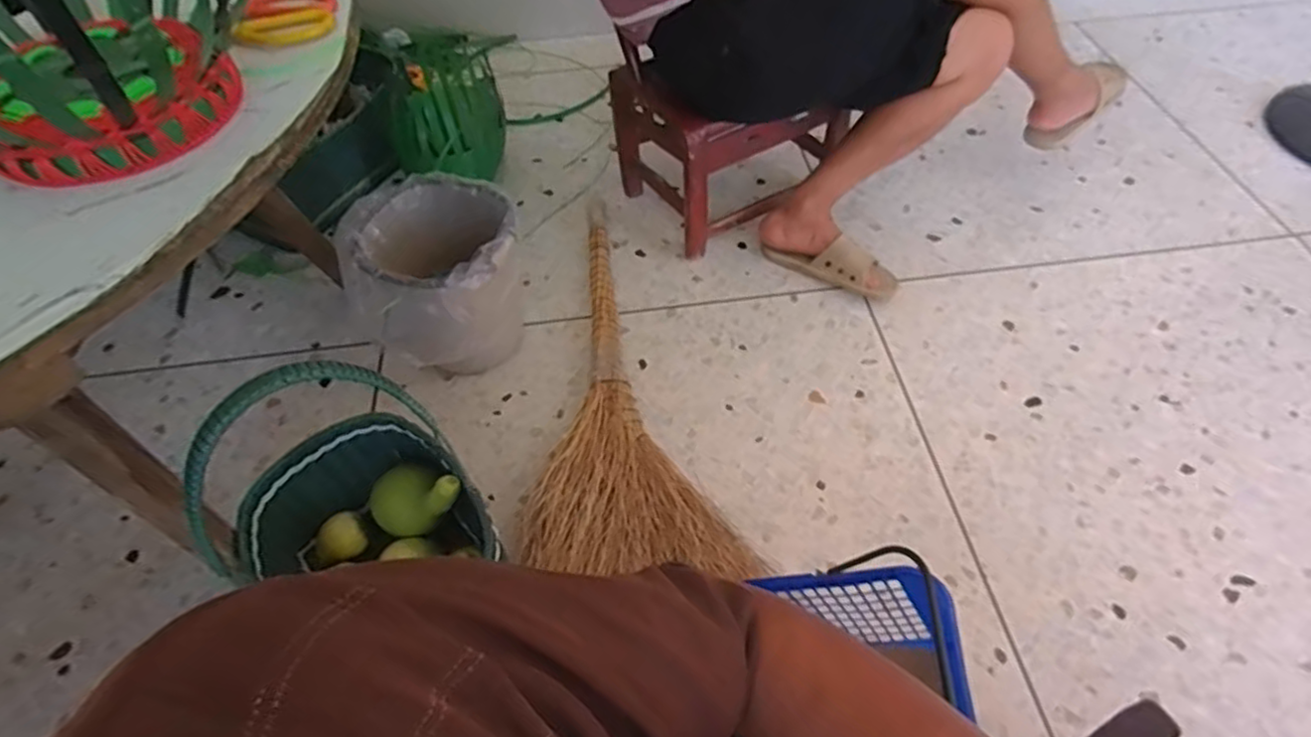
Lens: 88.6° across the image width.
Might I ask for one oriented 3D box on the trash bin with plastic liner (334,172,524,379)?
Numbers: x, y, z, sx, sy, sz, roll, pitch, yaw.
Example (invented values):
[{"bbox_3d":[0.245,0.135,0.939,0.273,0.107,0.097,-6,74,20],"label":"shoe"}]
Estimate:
[{"bbox_3d":[-0.352,-0.140,1.133,0.255,0.272,0.283,-39,62,-23],"label":"trash bin with plastic liner"}]

